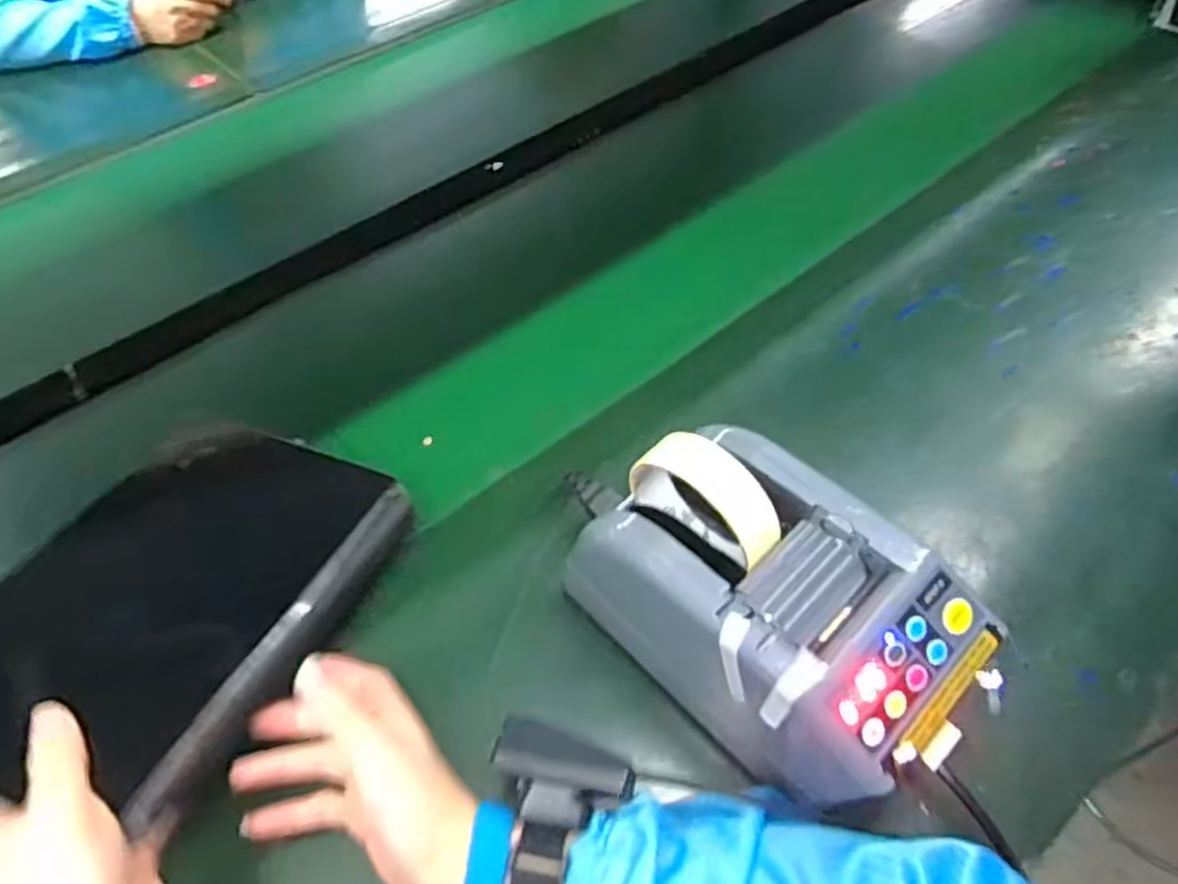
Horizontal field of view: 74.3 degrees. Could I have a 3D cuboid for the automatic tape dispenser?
[{"bbox_3d":[0.094,0.089,0.425,0.113,0.147,0.212,-38,60,-23],"label":"automatic tape dispenser"}]

